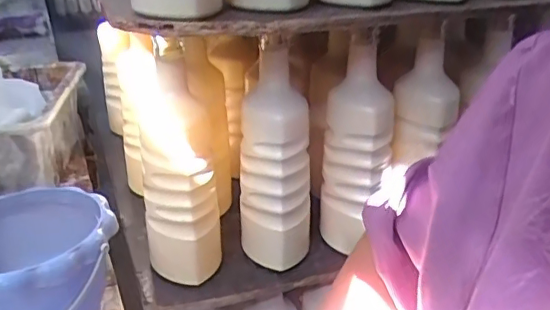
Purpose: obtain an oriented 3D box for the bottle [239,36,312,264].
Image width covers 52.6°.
[{"bbox_3d":[0.002,0.002,0.557,0.060,0.224,0.056,-1,25,0],"label":"bottle"}]

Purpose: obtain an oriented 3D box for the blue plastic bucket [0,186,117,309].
[{"bbox_3d":[-0.224,0.115,0.525,0.147,0.115,0.139,-1,25,0],"label":"blue plastic bucket"}]

